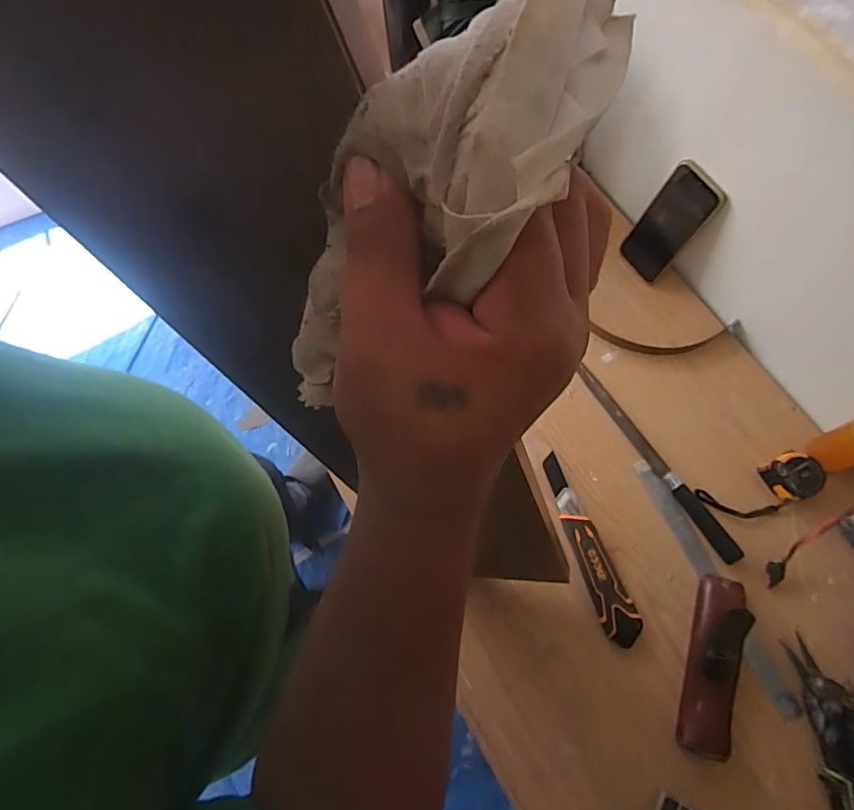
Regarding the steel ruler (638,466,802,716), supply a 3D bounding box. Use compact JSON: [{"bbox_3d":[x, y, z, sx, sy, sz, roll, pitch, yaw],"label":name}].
[{"bbox_3d":[0.358,0.218,0.677,0.028,0.010,0.327,-22,70,-8],"label":"steel ruler"}]

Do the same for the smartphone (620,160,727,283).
[{"bbox_3d":[0.344,-0.258,0.770,0.016,0.170,0.085,-18,67,-24],"label":"smartphone"}]

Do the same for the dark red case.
[{"bbox_3d":[0.333,0.295,0.620,0.056,0.042,0.196,18,72,9],"label":"dark red case"}]

